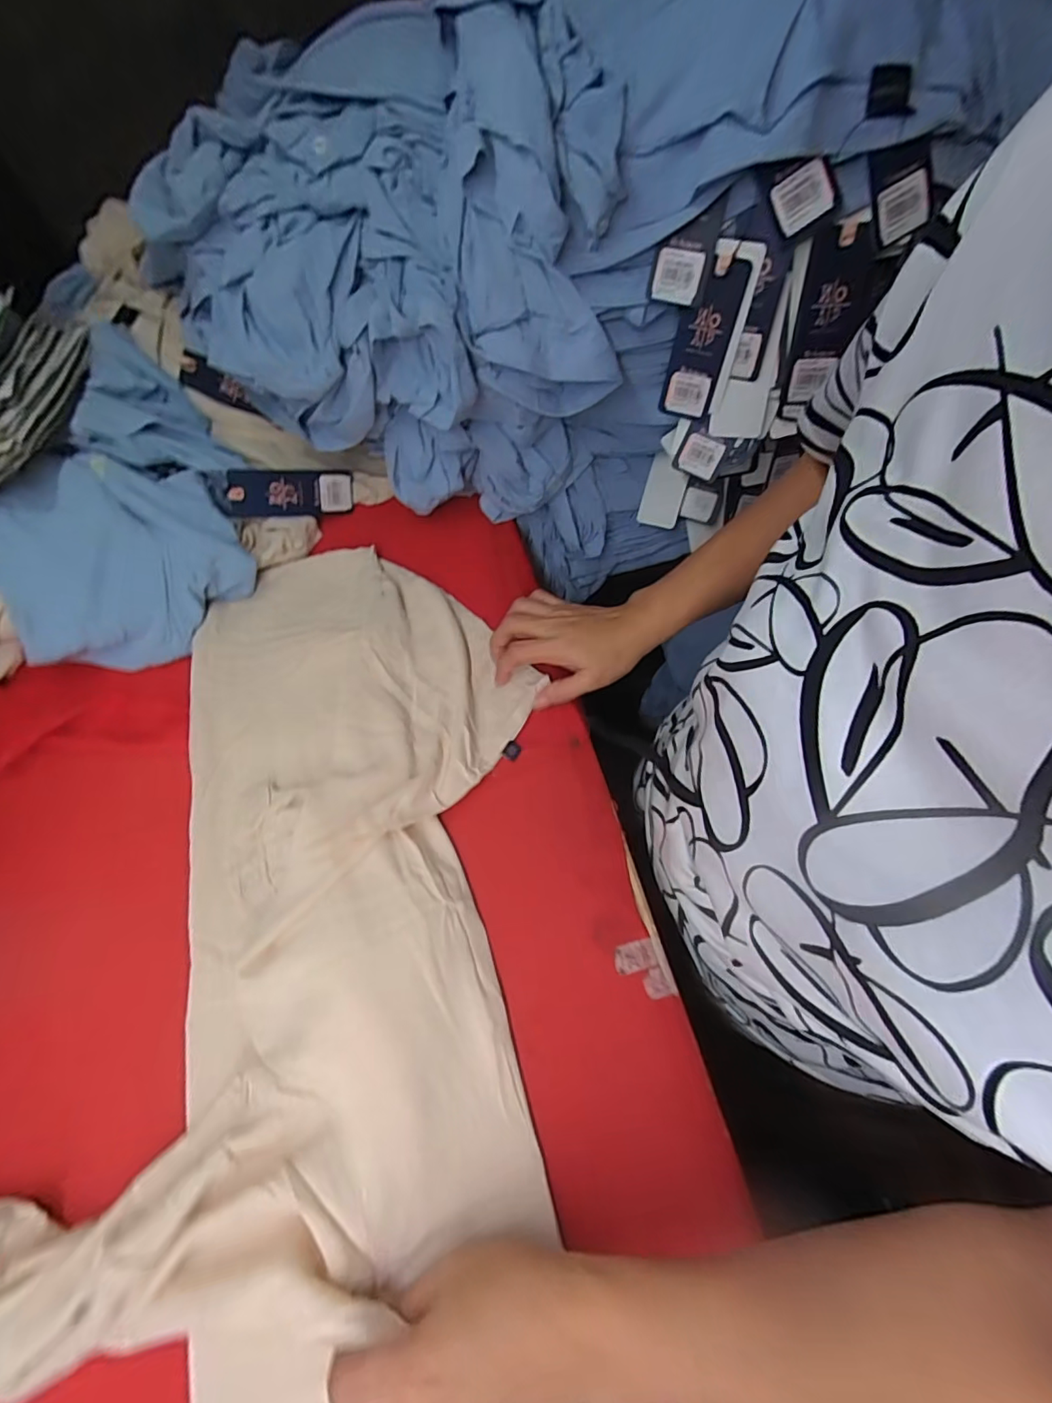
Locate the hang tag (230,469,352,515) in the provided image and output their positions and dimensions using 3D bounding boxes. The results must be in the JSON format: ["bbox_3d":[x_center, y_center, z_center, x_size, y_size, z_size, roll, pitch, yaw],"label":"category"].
[{"bbox_3d":[-0.234,-0.211,0.549,0.117,0.042,0.004,-15,31,-33],"label":"hang tag"}]

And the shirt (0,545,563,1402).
[{"bbox_3d":[-0.204,0.137,0.392,0.421,0.047,0.603,-9,63,-3],"label":"shirt"}]

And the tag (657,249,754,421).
[{"bbox_3d":[0.145,-0.297,0.453,0.044,0.114,0.008,17,53,9],"label":"tag"}]

